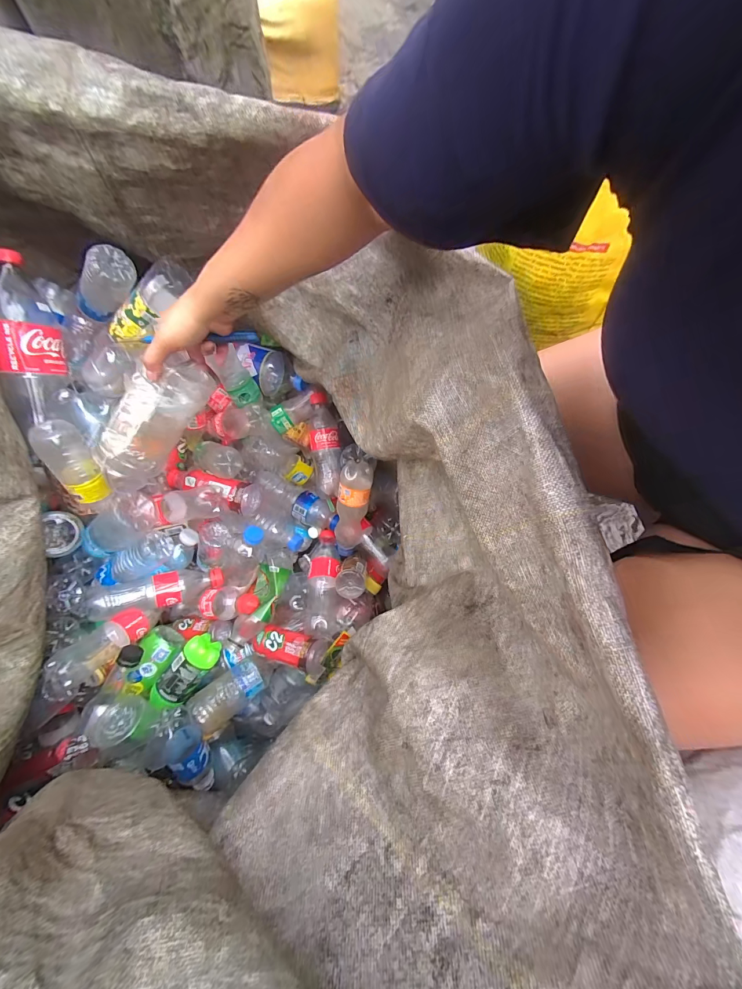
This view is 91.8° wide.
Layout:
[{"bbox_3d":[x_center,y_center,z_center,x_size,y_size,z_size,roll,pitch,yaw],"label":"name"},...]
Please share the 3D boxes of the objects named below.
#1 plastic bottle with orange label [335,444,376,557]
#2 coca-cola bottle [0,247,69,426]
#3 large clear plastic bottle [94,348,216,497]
[{"bbox_3d":[-0.032,0.018,0.623,0.057,0.066,0.187,9,115,1],"label":"plastic bottle with orange label"},{"bbox_3d":[-0.548,-0.246,0.575,0.083,0.082,0.262,-6,98,-5],"label":"coca-cola bottle"},{"bbox_3d":[-0.292,-0.088,0.468,0.079,0.077,0.195,46,105,13],"label":"large clear plastic bottle"}]

